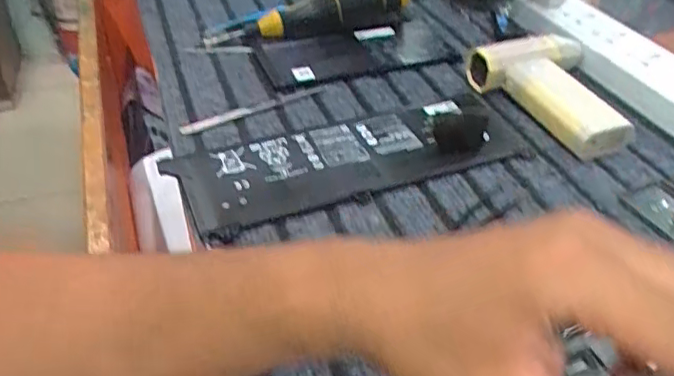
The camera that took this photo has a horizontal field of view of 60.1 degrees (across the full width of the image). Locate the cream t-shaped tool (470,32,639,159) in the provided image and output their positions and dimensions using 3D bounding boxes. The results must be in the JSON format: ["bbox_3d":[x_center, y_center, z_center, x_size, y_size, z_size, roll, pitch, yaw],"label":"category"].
[{"bbox_3d":[0.185,-0.080,0.482,0.095,0.032,0.139,-9,42,-16],"label":"cream t-shaped tool"}]

